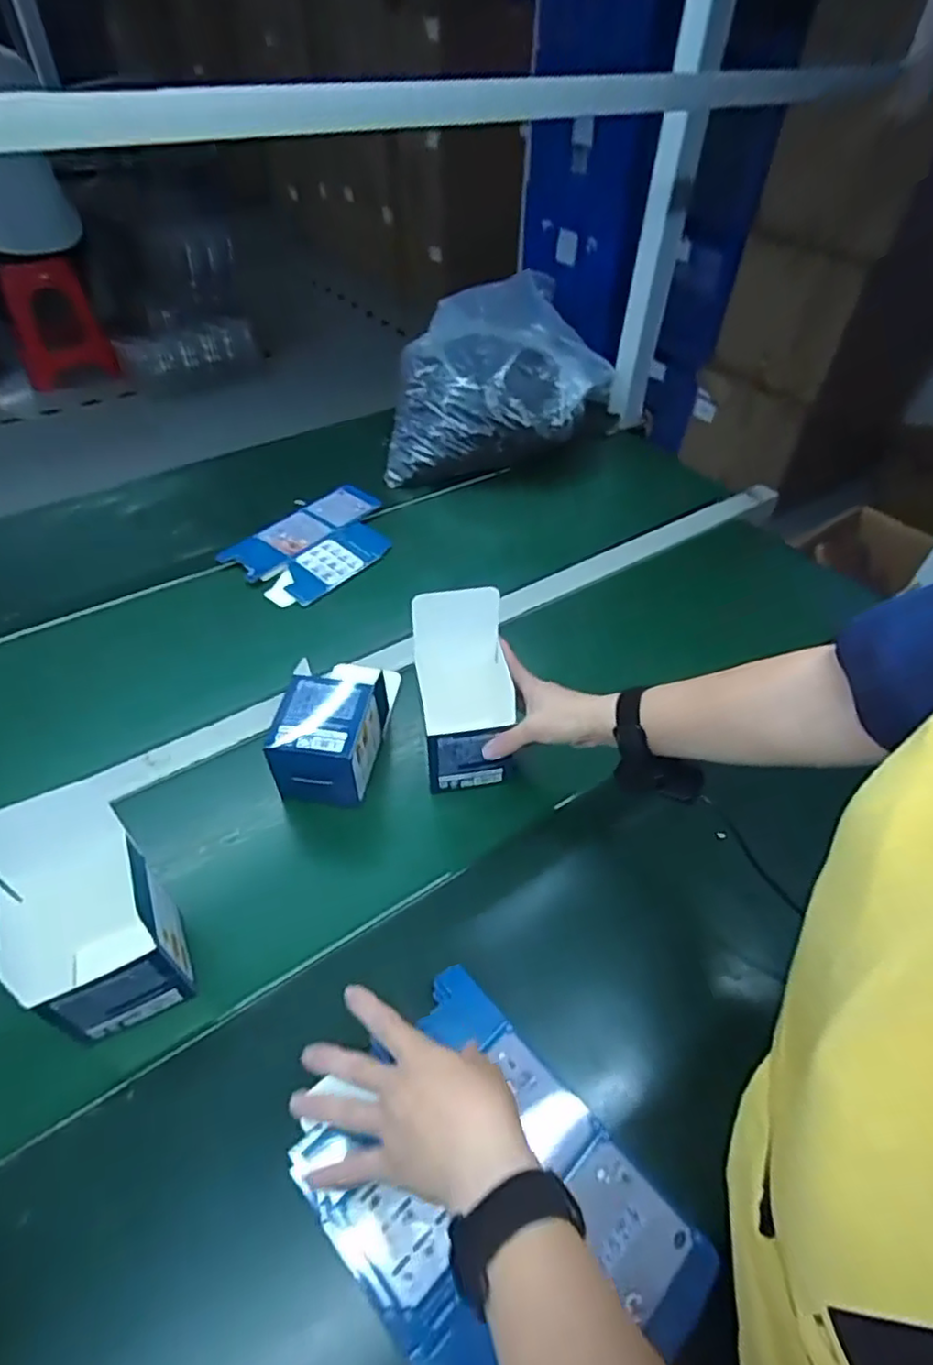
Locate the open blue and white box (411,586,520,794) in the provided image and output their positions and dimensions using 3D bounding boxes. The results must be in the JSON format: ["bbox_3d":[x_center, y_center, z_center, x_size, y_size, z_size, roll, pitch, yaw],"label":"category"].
[{"bbox_3d":[-0.002,0.008,0.609,0.079,0.168,0.109,-6,50,-3],"label":"open blue and white box"}]

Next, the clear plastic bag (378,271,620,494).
[{"bbox_3d":[0.047,-0.533,1.114,0.414,0.164,0.322,-10,50,-6],"label":"clear plastic bag"}]

